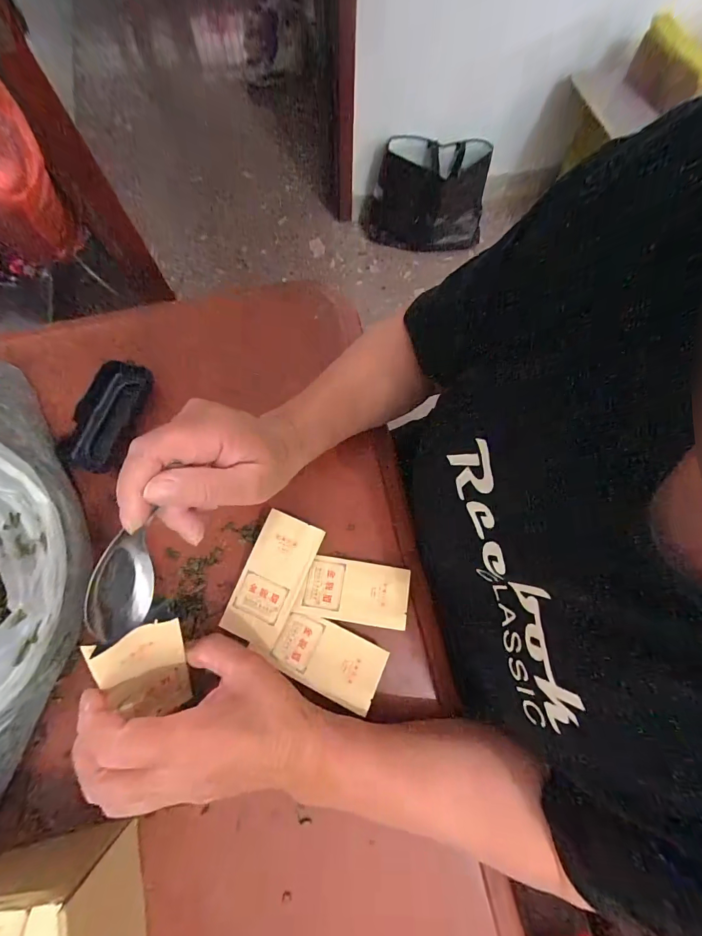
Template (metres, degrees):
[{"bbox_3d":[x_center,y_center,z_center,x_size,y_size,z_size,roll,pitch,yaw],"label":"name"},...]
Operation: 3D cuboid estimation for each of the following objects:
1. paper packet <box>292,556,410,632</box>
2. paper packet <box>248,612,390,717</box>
[{"bbox_3d":[0.002,0.108,0.336,0.094,0.010,0.052,8,73,1],"label":"paper packet"},{"bbox_3d":[-0.019,0.157,0.317,0.089,0.004,0.049,21,63,12],"label":"paper packet"}]

